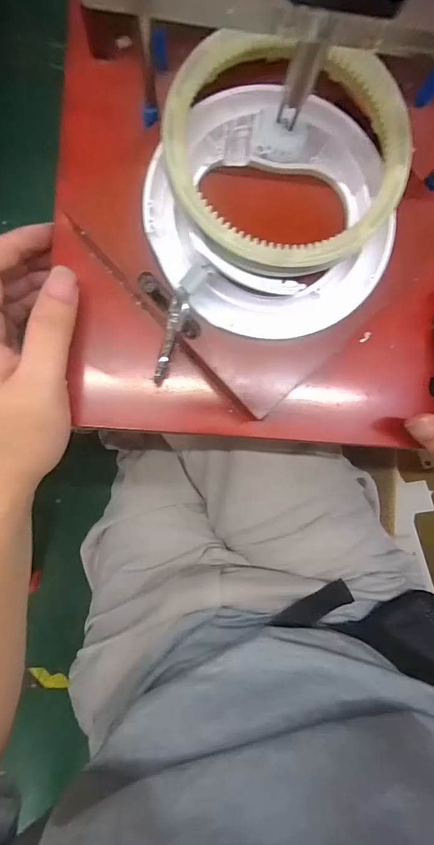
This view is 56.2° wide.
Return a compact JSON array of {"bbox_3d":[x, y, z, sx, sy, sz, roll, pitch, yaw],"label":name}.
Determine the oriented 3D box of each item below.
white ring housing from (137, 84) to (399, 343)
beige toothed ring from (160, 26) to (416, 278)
[{"bbox_3d":[0.031,-0.113,0.218,0.128,0.026,0.134,0,89,-5],"label":"white ring housing"},{"bbox_3d":[0.036,-0.135,0.205,0.121,0.010,0.119,0,89,-5],"label":"beige toothed ring"}]

